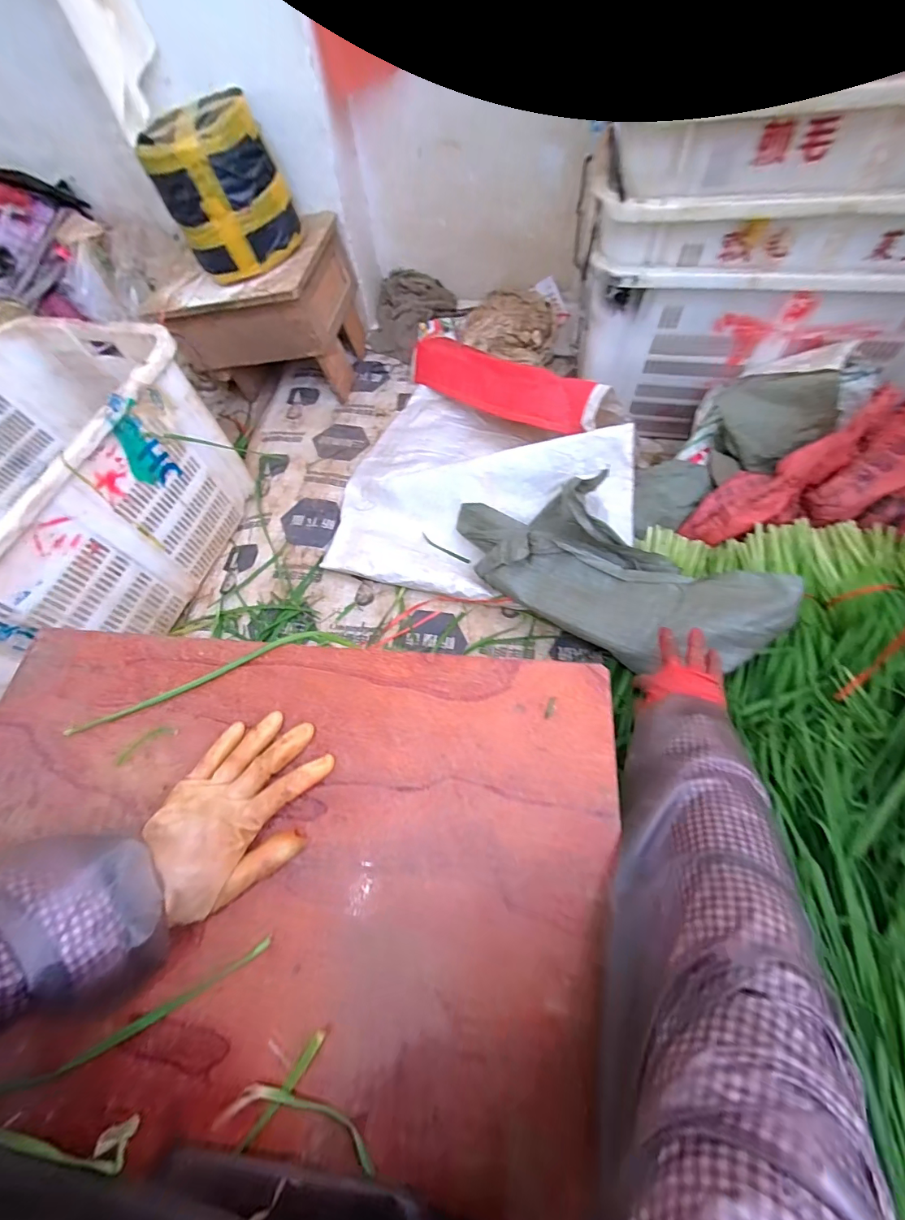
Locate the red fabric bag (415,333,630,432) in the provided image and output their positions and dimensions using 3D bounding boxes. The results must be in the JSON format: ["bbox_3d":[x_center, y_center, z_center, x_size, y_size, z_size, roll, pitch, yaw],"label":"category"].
[{"bbox_3d":[0.081,-0.498,0.980,0.601,0.139,0.120,32,46,32],"label":"red fabric bag"}]

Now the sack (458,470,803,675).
[{"bbox_3d":[0.212,-0.085,0.717,0.545,0.147,0.207,26,67,33],"label":"sack"}]

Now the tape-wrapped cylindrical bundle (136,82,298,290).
[{"bbox_3d":[-0.452,-0.819,0.897,0.229,0.229,0.214,-29,66,-11],"label":"tape-wrapped cylindrical bundle"}]

